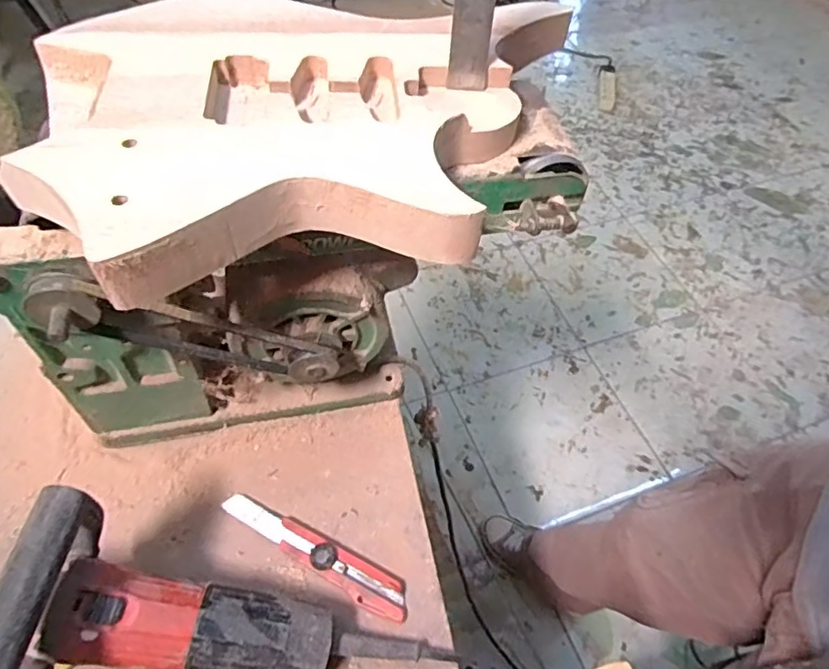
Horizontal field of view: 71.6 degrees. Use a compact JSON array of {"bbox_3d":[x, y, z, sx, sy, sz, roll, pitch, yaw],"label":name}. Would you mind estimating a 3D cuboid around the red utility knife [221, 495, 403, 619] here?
[{"bbox_3d":[-0.091,0.193,0.514,0.190,0.023,0.032,25,56,13],"label":"red utility knife"}]

